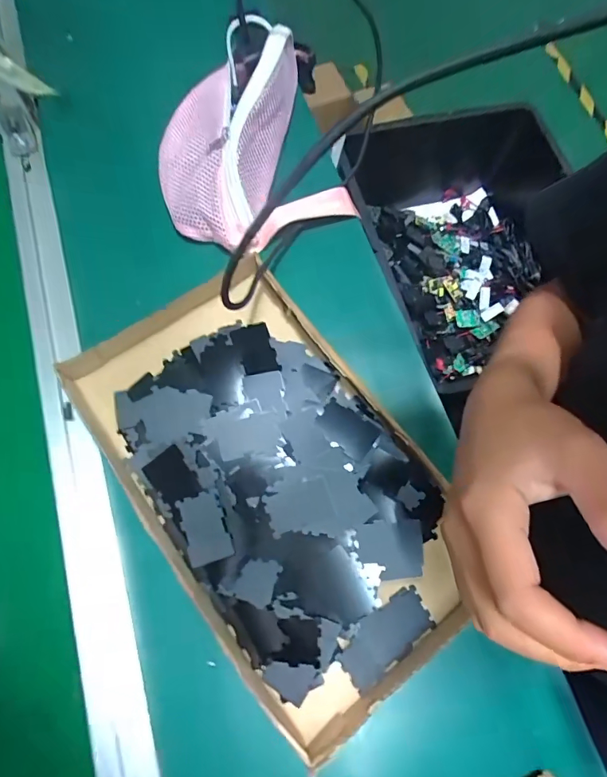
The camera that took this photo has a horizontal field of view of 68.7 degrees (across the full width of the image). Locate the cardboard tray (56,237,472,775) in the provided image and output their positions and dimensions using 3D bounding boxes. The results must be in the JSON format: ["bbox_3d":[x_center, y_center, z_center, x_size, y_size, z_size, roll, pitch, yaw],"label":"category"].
[{"bbox_3d":[-0.025,0.065,0.370,0.208,0.036,0.359,-36,75,-13],"label":"cardboard tray"}]

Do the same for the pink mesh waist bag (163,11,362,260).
[{"bbox_3d":[-0.059,-0.252,0.438,0.187,0.081,0.199,-21,72,-9],"label":"pink mesh waist bag"}]

